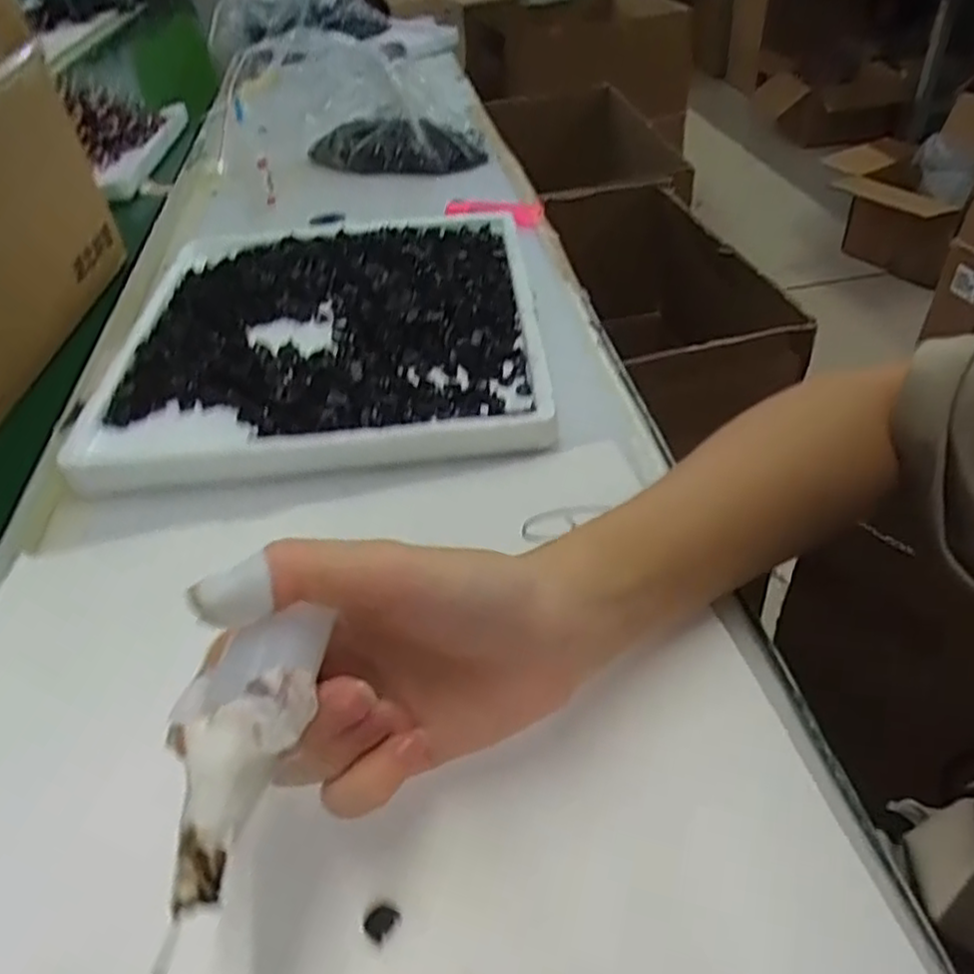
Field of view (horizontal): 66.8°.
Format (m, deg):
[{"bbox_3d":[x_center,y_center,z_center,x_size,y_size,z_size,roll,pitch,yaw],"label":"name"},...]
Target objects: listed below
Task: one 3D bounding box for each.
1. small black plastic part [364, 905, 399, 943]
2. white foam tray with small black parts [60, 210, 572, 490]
[{"bbox_3d":[-0.031,0.126,0.215,0.007,0.004,0.009,23,50,30],"label":"small black plastic part"},{"bbox_3d":[-0.103,-0.105,0.479,0.257,0.028,0.288,-7,41,1],"label":"white foam tray with small black parts"}]

